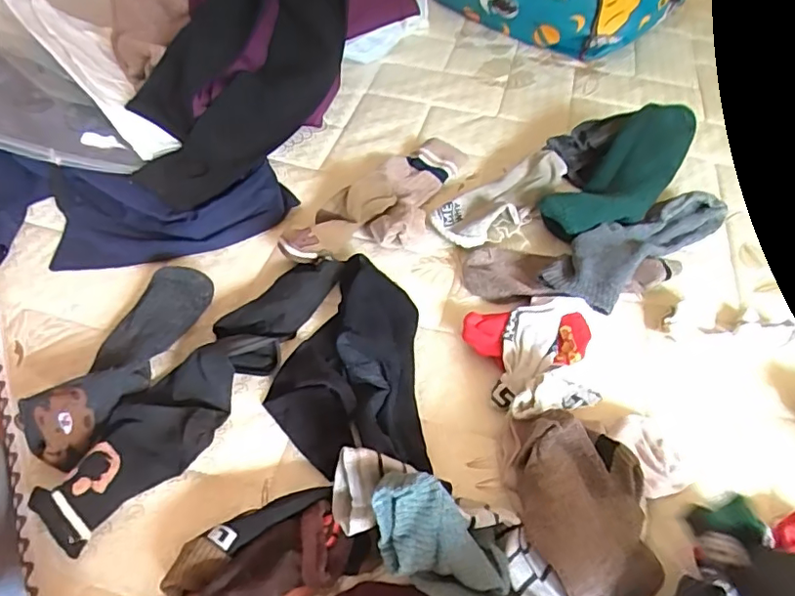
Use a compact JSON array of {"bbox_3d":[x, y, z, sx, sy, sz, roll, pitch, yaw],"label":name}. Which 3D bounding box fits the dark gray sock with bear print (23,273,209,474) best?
[{"bbox_3d":[-0.260,0.048,0.522,0.064,0.040,0.218,18,52,11],"label":"dark gray sock with bear print"}]

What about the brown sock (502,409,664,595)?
[{"bbox_3d":[0.143,0.157,0.426,0.102,0.053,0.163,-7,52,-9],"label":"brown sock"}]

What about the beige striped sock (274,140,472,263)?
[{"bbox_3d":[-0.006,-0.119,0.666,0.109,0.043,0.283,35,57,23],"label":"beige striped sock"}]

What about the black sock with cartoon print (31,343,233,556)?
[{"bbox_3d":[-0.221,0.120,0.484,0.180,0.045,0.090,-35,61,-27],"label":"black sock with cartoon print"}]

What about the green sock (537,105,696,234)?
[{"bbox_3d":[0.266,-0.143,0.665,0.088,0.089,0.221,38,58,24],"label":"green sock"}]

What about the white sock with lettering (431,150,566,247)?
[{"bbox_3d":[0.131,-0.120,0.678,0.183,0.046,0.072,-27,58,-23],"label":"white sock with lettering"}]

